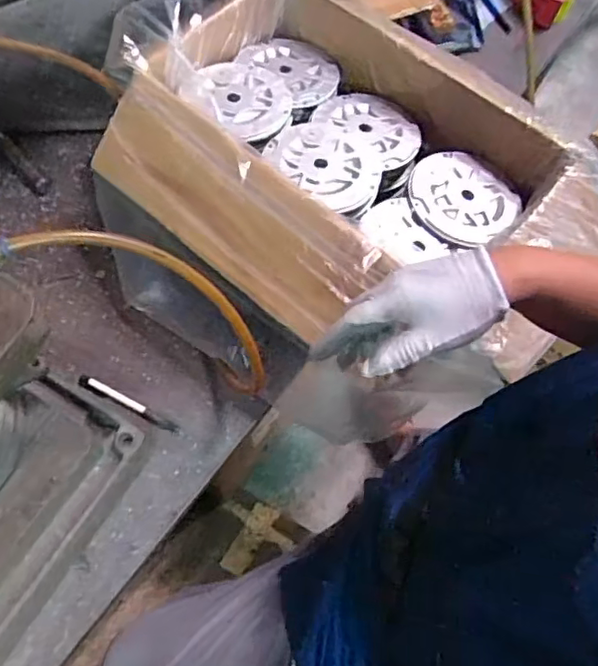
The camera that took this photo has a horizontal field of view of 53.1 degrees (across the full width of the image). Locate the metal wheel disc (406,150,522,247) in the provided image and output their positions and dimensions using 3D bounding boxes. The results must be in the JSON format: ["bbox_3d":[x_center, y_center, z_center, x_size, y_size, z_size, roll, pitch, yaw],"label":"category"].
[{"bbox_3d":[0.192,-0.161,0.701,0.134,0.015,0.124,1,64,-2],"label":"metal wheel disc"}]

